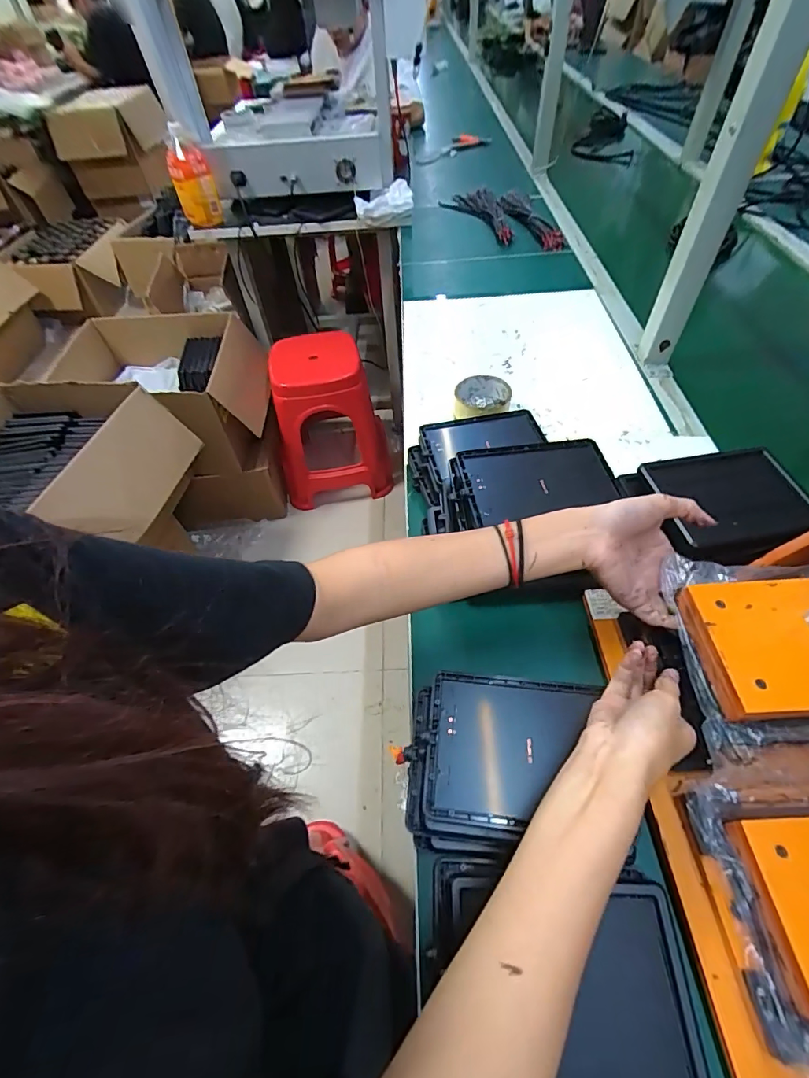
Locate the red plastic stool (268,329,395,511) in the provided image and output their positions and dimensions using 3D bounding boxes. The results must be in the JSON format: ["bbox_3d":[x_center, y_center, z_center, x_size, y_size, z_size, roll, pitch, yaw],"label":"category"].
[{"bbox_3d":[-0.268,-0.395,1.500,0.351,0.431,0.335,-17,54,-8],"label":"red plastic stool"}]

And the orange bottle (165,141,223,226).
[{"bbox_3d":[-0.544,-0.912,1.166,0.099,0.160,0.100,-21,55,-11],"label":"orange bottle"}]

